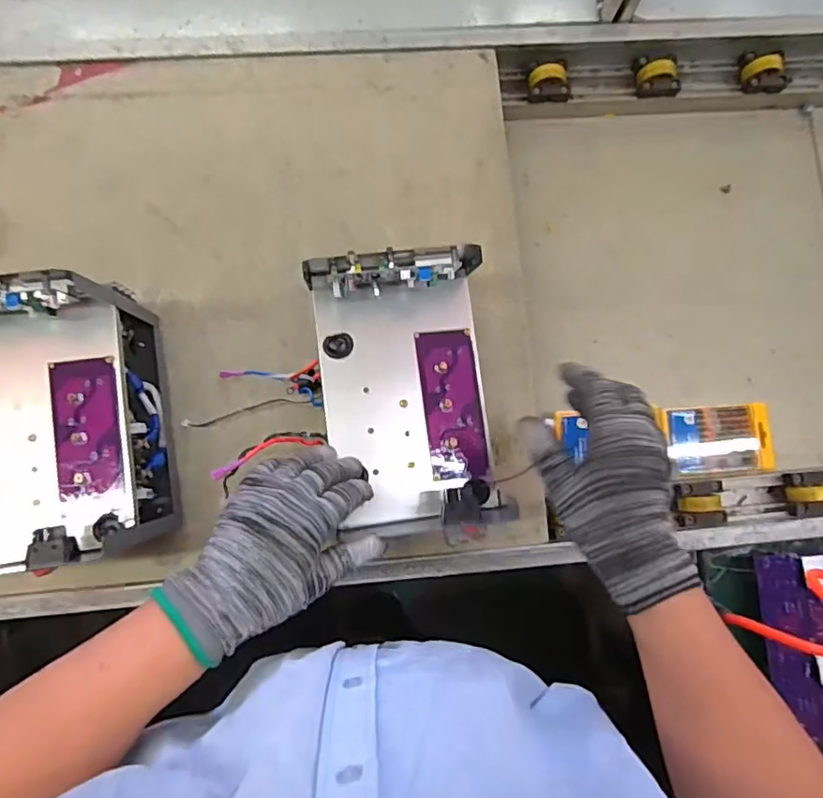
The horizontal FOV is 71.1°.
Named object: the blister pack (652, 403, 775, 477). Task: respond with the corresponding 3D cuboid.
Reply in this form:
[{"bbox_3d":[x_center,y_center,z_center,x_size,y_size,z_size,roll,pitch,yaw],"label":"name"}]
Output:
[{"bbox_3d":[0.390,0.052,0.731,0.135,0.016,0.086,-3,83,-3],"label":"blister pack"}]

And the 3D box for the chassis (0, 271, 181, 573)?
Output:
[{"bbox_3d":[-0.335,0.025,0.534,0.160,0.179,0.243,-8,82,-4],"label":"chassis"}]

